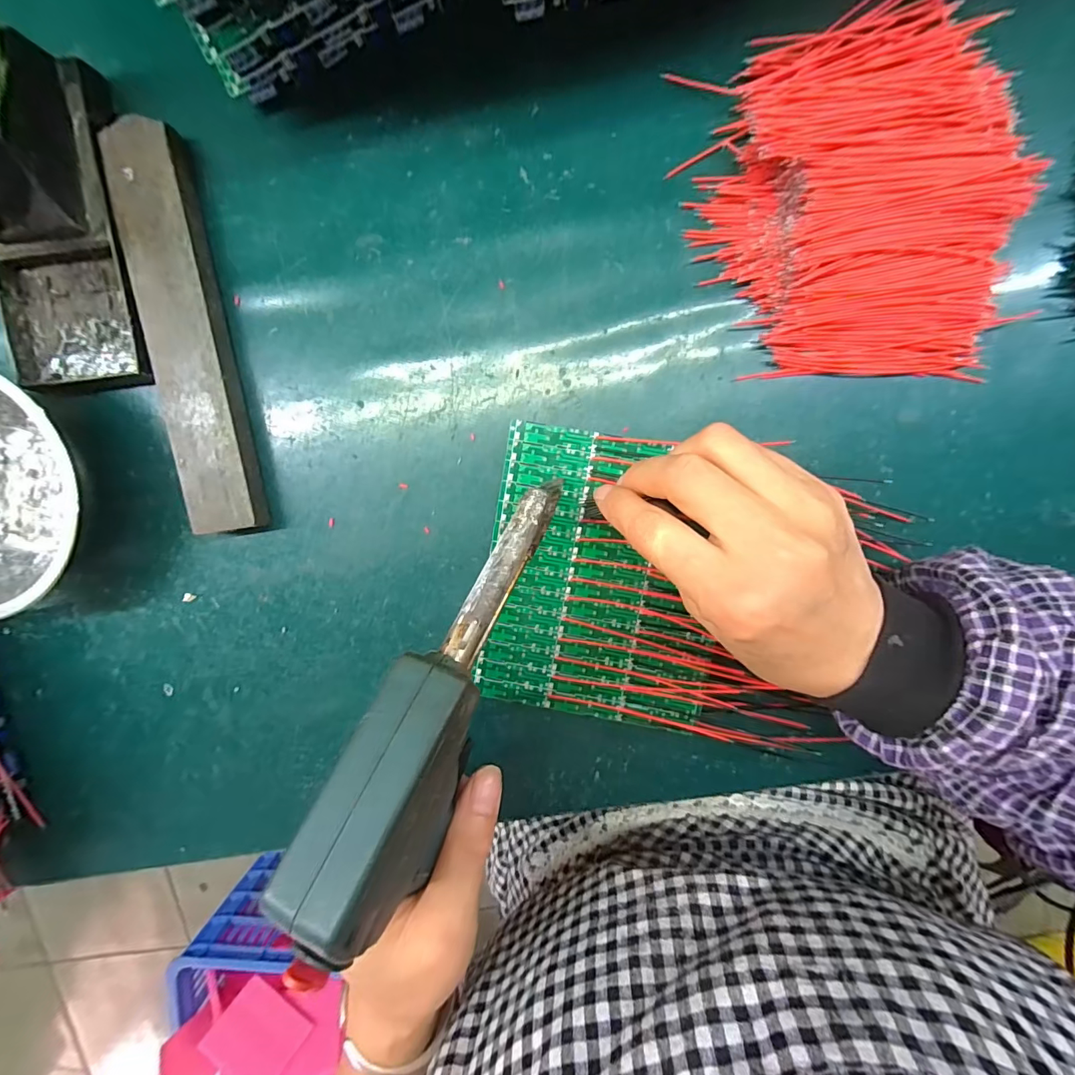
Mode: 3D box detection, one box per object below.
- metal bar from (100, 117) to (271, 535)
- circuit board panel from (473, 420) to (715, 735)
[{"bbox_3d":[-0.182,-0.102,0.244,0.034,0.019,0.198,-8,97,5],"label":"metal bar"},{"bbox_3d":[0.035,0.023,0.246,0.121,0.006,0.149,9,98,2],"label":"circuit board panel"}]

